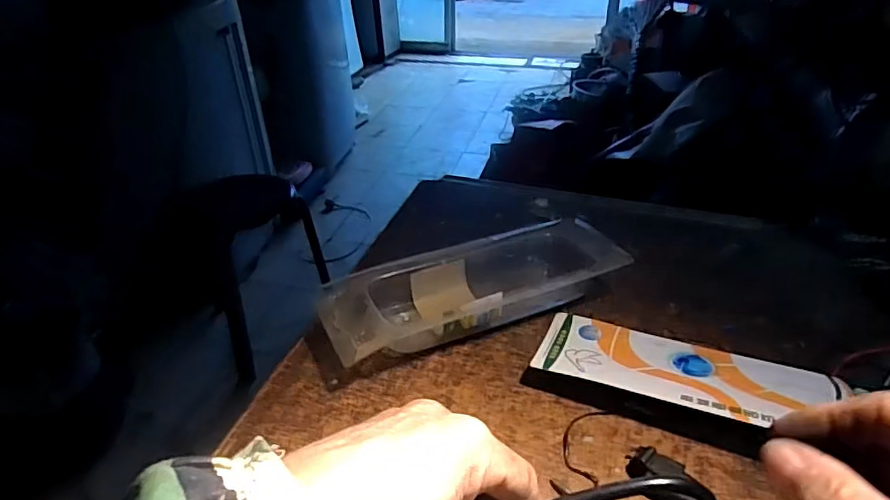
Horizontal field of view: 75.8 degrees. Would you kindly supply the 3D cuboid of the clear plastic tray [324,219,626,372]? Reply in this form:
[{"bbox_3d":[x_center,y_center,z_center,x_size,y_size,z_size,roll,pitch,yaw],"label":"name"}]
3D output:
[{"bbox_3d":[0.024,0.031,0.469,0.252,0.044,0.100,-15,35,-21],"label":"clear plastic tray"}]

